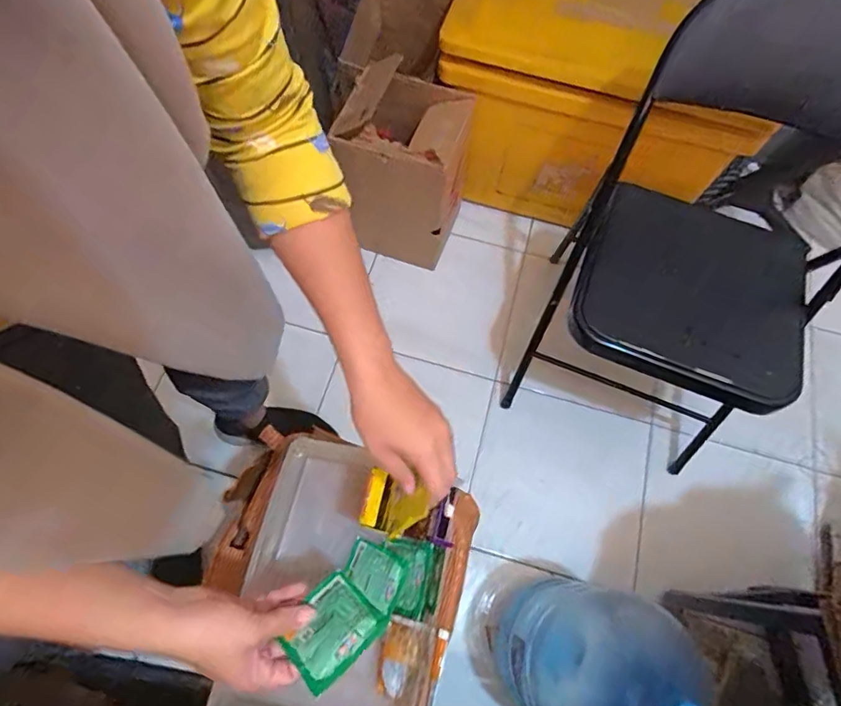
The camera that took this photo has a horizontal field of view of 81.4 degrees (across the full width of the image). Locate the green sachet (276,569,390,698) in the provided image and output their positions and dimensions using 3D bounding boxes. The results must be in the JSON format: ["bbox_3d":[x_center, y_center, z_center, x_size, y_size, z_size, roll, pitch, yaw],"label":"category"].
[{"bbox_3d":[-0.075,0.226,0.401,0.071,0.012,0.072,16,44,43],"label":"green sachet"}]

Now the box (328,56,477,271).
[{"bbox_3d":[-0.042,-0.439,1.212,0.280,0.399,0.228,18,69,4],"label":"box"}]

